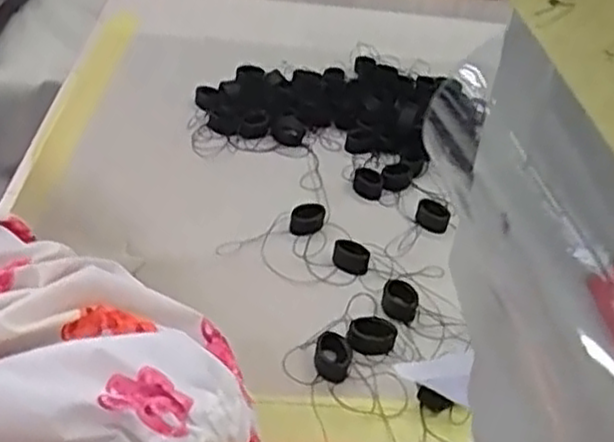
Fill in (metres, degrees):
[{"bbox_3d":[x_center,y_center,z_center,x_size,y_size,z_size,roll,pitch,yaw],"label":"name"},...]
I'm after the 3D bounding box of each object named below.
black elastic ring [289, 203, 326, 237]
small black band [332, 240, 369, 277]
[{"bbox_3d":[0.001,-0.002,0.396,0.016,0.009,0.021,10,35,5],"label":"black elastic ring"},{"bbox_3d":[0.021,0.017,0.368,0.018,0.011,0.012,12,36,8],"label":"small black band"}]

